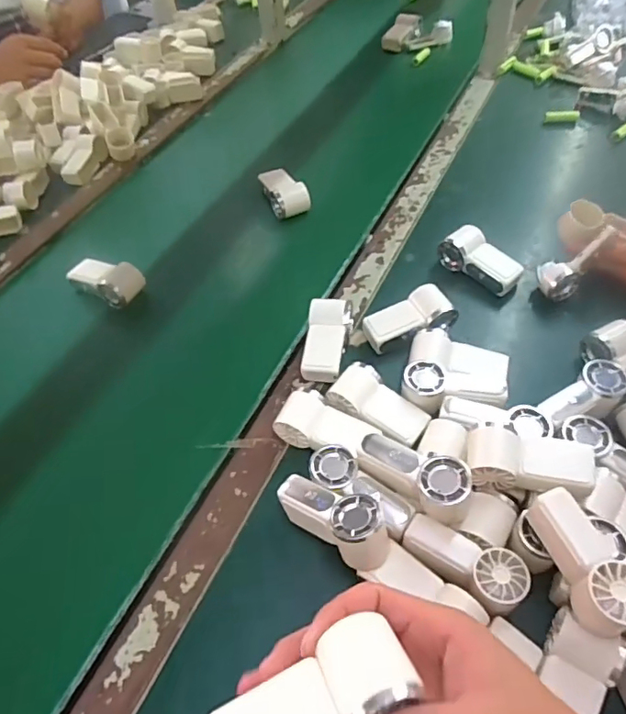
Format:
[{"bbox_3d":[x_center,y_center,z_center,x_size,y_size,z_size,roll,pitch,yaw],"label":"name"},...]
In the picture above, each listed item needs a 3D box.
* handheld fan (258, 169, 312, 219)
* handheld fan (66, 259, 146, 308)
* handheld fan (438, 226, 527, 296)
[{"bbox_3d":[-0.040,-0.226,0.738,0.047,0.033,0.086,-20,53,-13],"label":"handheld fan"},{"bbox_3d":[-0.252,-0.093,0.658,0.088,0.036,0.048,20,55,18],"label":"handheld fan"},{"bbox_3d":[0.194,-0.112,0.622,0.043,0.033,0.095,-34,57,-22],"label":"handheld fan"}]

